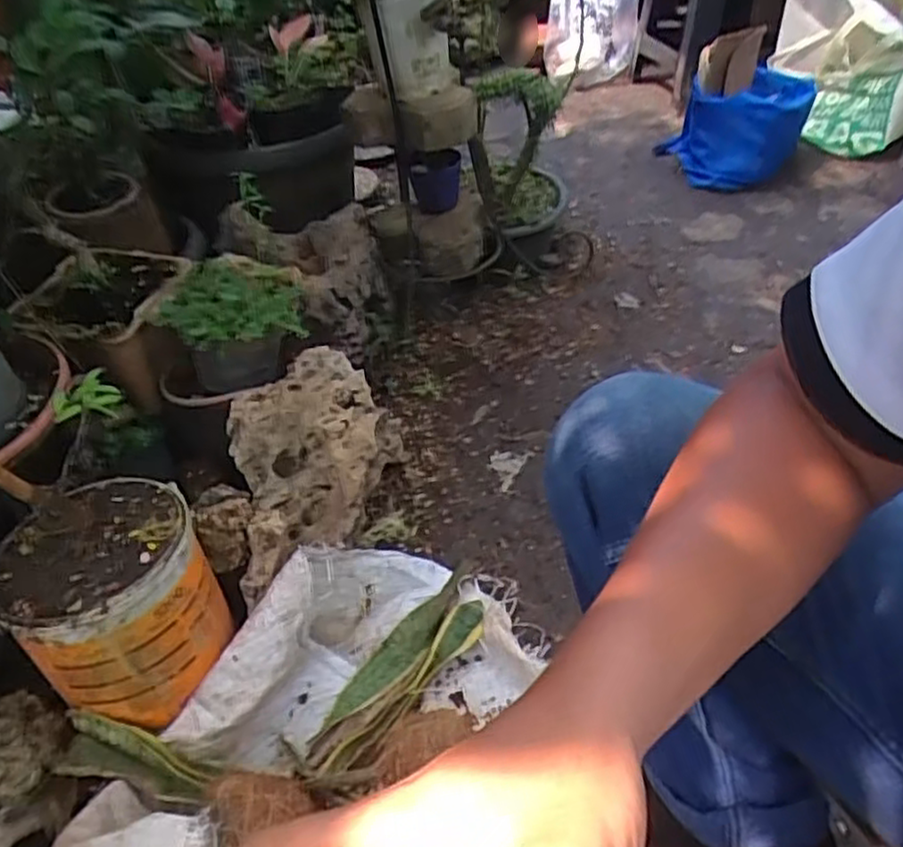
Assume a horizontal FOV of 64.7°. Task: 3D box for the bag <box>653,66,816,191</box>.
[{"bbox_3d":[0.657,-0.672,1.644,0.390,0.186,0.197,-25,46,-18],"label":"bag"}]

